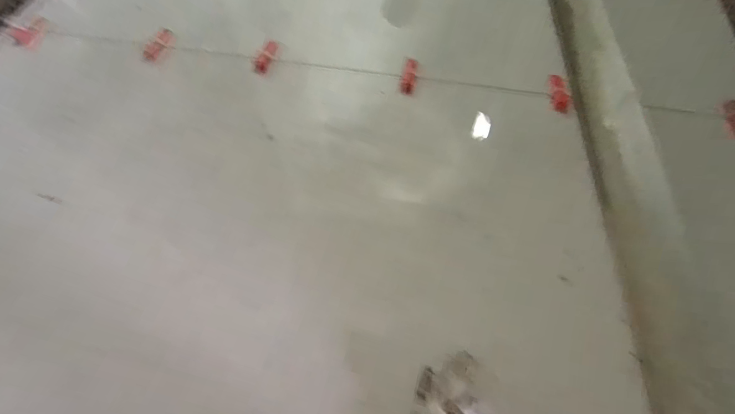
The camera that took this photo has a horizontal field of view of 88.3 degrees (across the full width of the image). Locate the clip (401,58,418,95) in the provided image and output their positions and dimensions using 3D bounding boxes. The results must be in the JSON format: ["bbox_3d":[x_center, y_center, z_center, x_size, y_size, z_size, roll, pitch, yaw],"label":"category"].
[{"bbox_3d":[0.078,-0.242,0.698,0.023,0.007,0.084,9,62,6],"label":"clip"}]

